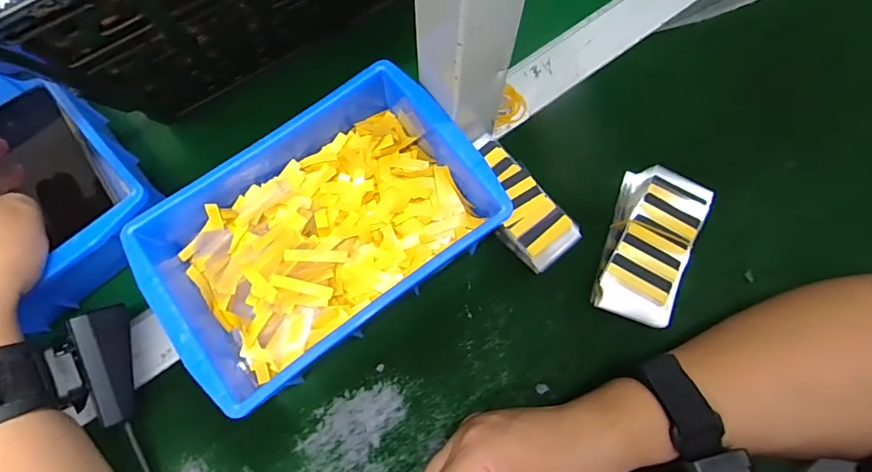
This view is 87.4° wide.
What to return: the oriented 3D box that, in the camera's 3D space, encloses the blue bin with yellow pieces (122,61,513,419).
[{"bbox_3d":[-0.070,-0.004,0.296,0.197,0.067,0.136,-37,76,-11],"label":"blue bin with yellow pieces"}]

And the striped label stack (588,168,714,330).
[{"bbox_3d":[0.145,0.006,0.310,0.050,0.024,0.103,21,74,6],"label":"striped label stack"}]

